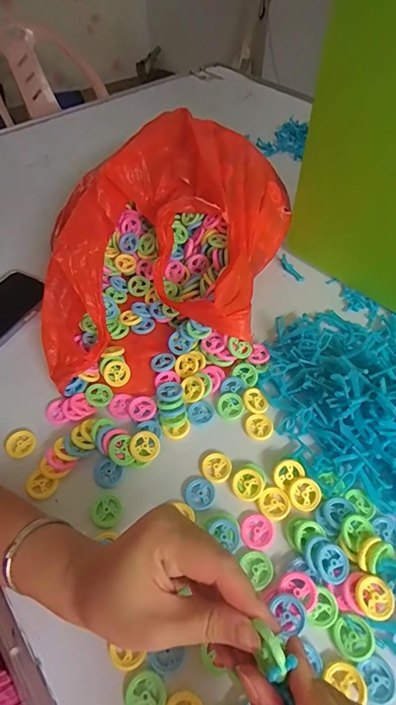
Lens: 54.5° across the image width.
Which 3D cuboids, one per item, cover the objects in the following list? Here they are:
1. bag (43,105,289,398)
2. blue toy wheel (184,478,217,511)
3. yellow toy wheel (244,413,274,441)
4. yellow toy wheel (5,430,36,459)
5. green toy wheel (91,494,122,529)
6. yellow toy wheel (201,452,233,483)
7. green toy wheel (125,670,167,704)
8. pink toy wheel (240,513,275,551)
[{"bbox_3d":[-0.026,-0.136,0.485,0.231,0.124,0.384,14,56,12],"label":"bag"},{"bbox_3d":[0.002,0.135,0.366,0.029,0.004,0.028,-1,54,1],"label":"blue toy wheel"},{"bbox_3d":[0.065,0.079,0.408,0.029,0.004,0.030,-1,54,1],"label":"yellow toy wheel"},{"bbox_3d":[-0.185,0.096,0.401,0.029,0.006,0.026,-27,81,-20],"label":"yellow toy wheel"},{"bbox_3d":[-0.085,0.149,0.360,0.025,0.010,0.028,-7,54,-4],"label":"green toy wheel"},{"bbox_3d":[0.019,0.114,0.381,0.029,0.004,0.028,-1,54,1],"label":"yellow toy wheel"},{"bbox_3d":[-0.038,0.252,0.281,0.030,0.004,0.028,-1,54,1],"label":"green toy wheel"},{"bbox_3d":[0.053,0.160,0.345,0.029,0.004,0.030,-1,54,1],"label":"pink toy wheel"}]

